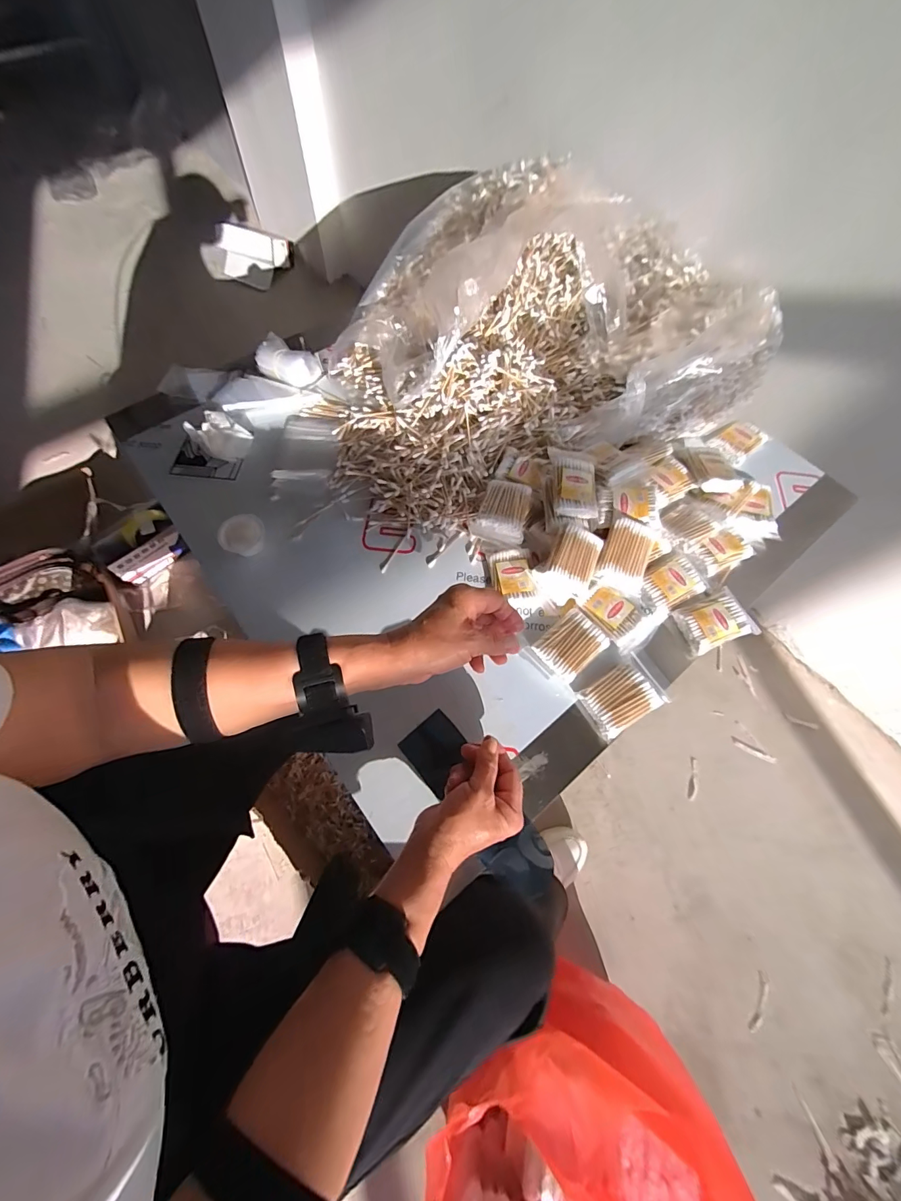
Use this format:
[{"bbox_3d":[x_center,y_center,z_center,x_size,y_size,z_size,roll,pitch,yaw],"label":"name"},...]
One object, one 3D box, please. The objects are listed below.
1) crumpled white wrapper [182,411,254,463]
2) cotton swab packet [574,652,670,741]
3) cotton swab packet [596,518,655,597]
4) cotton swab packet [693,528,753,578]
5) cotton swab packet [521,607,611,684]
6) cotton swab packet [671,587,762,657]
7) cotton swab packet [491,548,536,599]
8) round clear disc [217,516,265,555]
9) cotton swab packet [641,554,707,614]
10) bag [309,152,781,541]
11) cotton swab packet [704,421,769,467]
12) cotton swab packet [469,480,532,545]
[{"bbox_3d":[-0.328,-0.227,0.587,0.080,0.040,0.073,1,65,-2],"label":"crumpled white wrapper"},{"bbox_3d":[0.193,0.107,0.471,0.088,0.017,0.060,-28,70,-14],"label":"cotton swab packet"},{"bbox_3d":[0.216,-0.054,0.518,0.058,0.018,0.083,20,90,-1],"label":"cotton swab packet"},{"bbox_3d":[0.351,-0.063,0.546,0.070,0.015,0.044,-23,69,-12],"label":"cotton swab packet"},{"bbox_3d":[0.138,0.054,0.492,0.084,0.017,0.060,-38,72,-17],"label":"cotton swab packet"},{"bbox_3d":[0.321,0.026,0.511,0.082,0.019,0.060,-22,68,-12],"label":"cotton swab packet"},{"bbox_3d":[0.076,-0.033,0.520,0.048,0.009,0.066,-8,66,-6],"label":"cotton swab packet"},{"bbox_3d":[-0.262,-0.081,0.533,0.053,0.025,0.045,-37,72,-17],"label":"round clear disc"},{"bbox_3d":[0.277,-0.020,0.527,0.092,0.017,0.051,-27,69,-14],"label":"cotton swab packet"},{"bbox_3d":[0.073,-0.398,0.614,0.591,0.176,0.502,-23,68,-12],"label":"bag"},{"bbox_3d":[0.428,-0.239,0.631,0.076,0.017,0.059,-39,73,-18],"label":"cotton swab packet"},{"bbox_3d":[0.067,-0.116,0.539,0.064,0.026,0.085,14,66,4],"label":"cotton swab packet"}]

